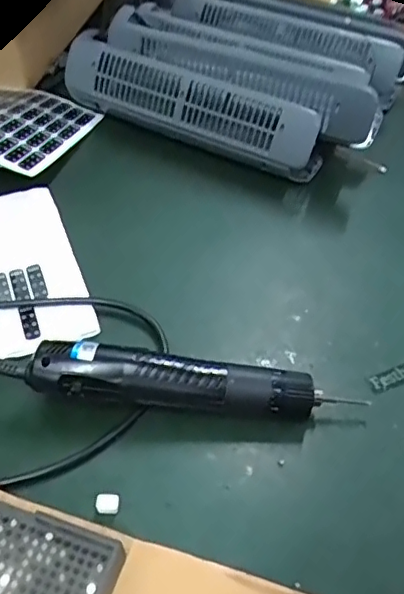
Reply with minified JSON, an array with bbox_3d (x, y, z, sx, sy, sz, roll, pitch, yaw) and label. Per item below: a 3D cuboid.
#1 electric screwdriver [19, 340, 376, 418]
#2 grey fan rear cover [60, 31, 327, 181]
[{"bbox_3d":[-0.005,0.065,0.408,0.226,0.041,0.039,7,48,1],"label":"electric screwdriver"},{"bbox_3d":[-0.015,-0.210,0.627,0.304,0.084,0.047,27,15,16],"label":"grey fan rear cover"}]

